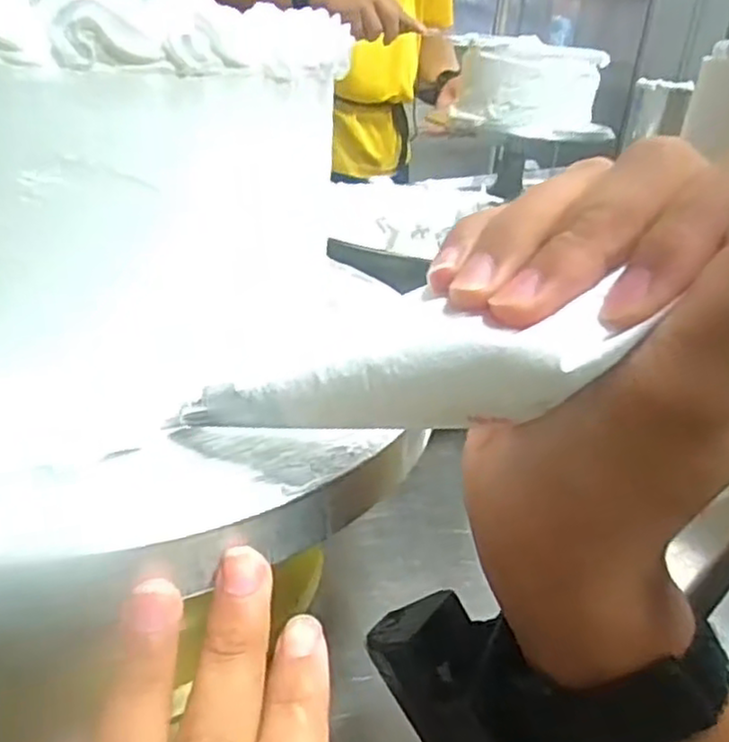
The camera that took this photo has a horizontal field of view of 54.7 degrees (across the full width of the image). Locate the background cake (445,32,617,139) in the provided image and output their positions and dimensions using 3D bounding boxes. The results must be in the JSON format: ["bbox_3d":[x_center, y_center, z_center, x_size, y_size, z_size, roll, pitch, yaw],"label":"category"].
[{"bbox_3d":[0.236,-0.432,1.066,0.183,0.122,0.190,-8,28,-25],"label":"background cake"}]

